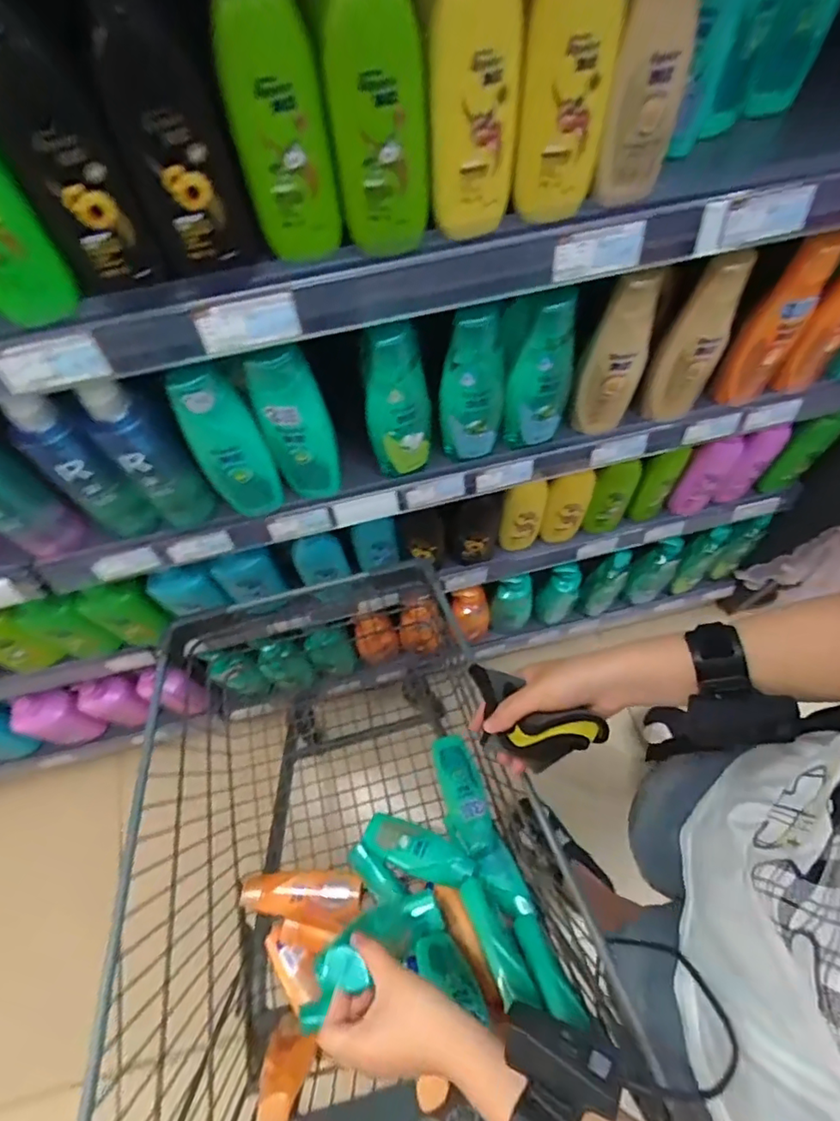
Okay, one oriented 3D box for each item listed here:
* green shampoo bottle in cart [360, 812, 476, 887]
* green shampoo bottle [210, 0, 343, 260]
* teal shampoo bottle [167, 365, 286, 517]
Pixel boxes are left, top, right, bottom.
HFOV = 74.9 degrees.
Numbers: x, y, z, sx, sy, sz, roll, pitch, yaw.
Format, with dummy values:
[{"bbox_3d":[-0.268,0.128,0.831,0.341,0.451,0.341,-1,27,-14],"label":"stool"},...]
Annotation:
[{"bbox_3d":[-0.004,0.410,0.778,0.162,0.032,0.056,11,64,25],"label":"green shampoo bottle in cart"},{"bbox_3d":[-0.095,-0.288,0.356,0.058,0.154,0.051,-16,64,-6],"label":"green shampoo bottle"},{"bbox_3d":[-0.203,-0.119,0.592,0.072,0.204,0.036,-34,67,-14],"label":"teal shampoo bottle"}]

